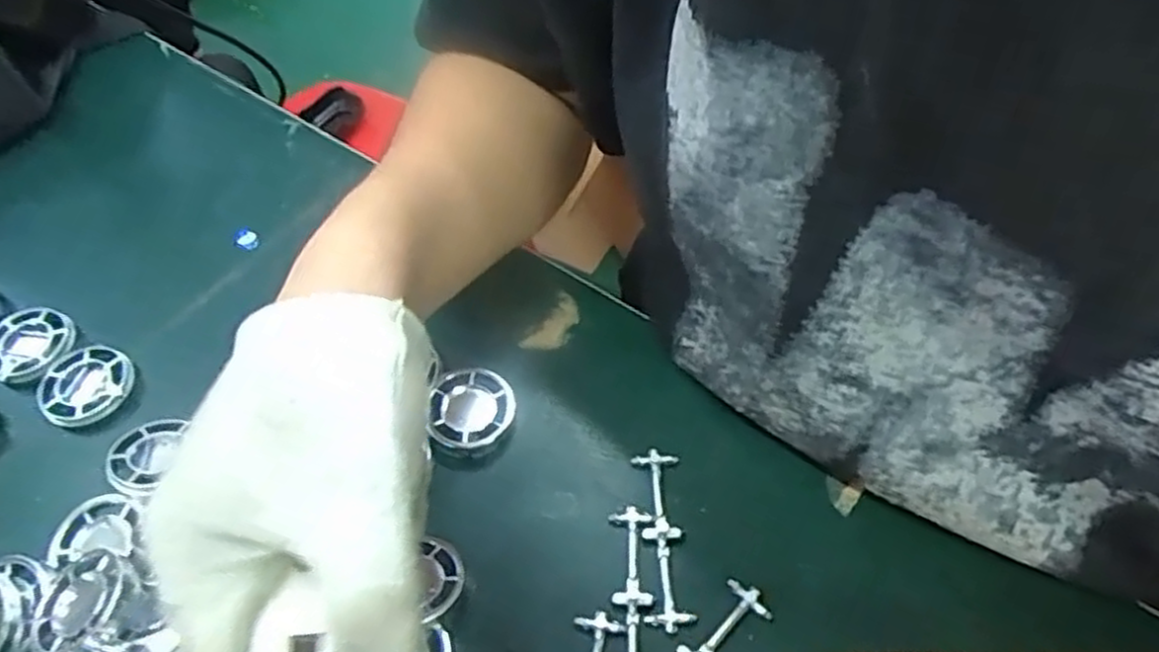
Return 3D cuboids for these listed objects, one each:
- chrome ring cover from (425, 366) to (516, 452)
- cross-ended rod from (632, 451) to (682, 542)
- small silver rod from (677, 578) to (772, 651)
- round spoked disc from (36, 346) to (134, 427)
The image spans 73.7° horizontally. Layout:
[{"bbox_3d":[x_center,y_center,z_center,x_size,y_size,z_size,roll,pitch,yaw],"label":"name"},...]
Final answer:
[{"bbox_3d":[-0.047,0.037,0.337,0.036,0.011,0.037,14,55,11],"label":"chrome ring cover"},{"bbox_3d":[0.033,0.068,0.315,0.018,0.004,0.038,-5,54,-2],"label":"cross-ended rod"},{"bbox_3d":[0.054,0.111,0.284,0.019,0.004,0.038,33,61,23],"label":"small silver rod"},{"bbox_3d":[-0.225,0.026,0.351,0.039,0.006,0.038,-1,54,1],"label":"round spoked disc"}]

